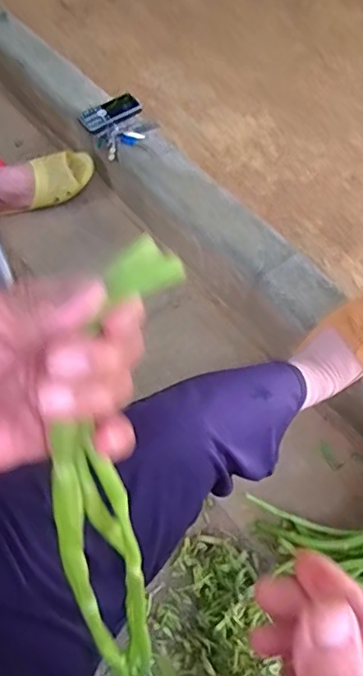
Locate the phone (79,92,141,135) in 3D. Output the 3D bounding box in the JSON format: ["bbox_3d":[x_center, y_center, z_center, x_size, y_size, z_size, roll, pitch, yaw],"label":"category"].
[{"bbox_3d":[-0.140,-0.443,1.090,0.120,0.010,0.052,-33,85,-14],"label":"phone"}]

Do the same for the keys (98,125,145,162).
[{"bbox_3d":[-0.117,-0.384,1.075,0.076,0.035,0.056,-27,63,-16],"label":"keys"}]

